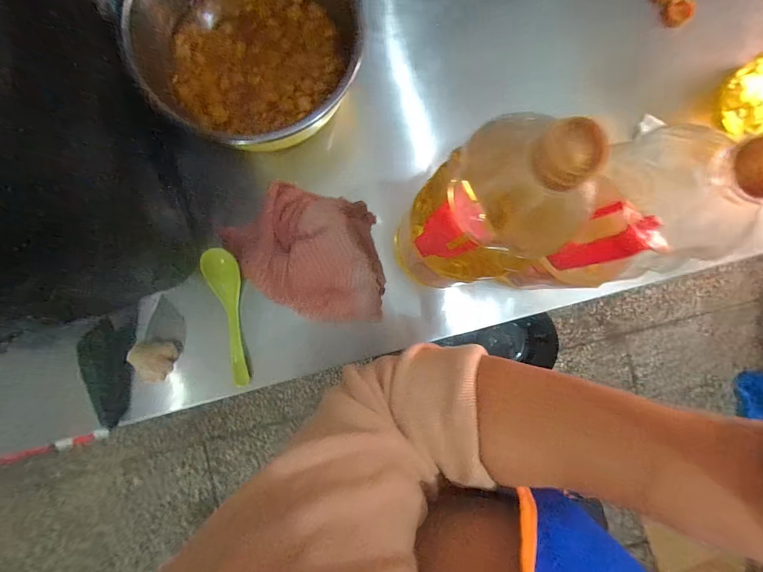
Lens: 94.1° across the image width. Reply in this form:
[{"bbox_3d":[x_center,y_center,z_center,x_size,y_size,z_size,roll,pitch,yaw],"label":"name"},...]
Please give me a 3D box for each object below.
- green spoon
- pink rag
[{"bbox_3d":[-0.177,0.037,0.420,0.034,0.024,0.159,-12,88,-4],"label":"green spoon"},{"bbox_3d":[-0.084,-0.040,0.426,0.190,0.030,0.144,15,87,-3],"label":"pink rag"}]

